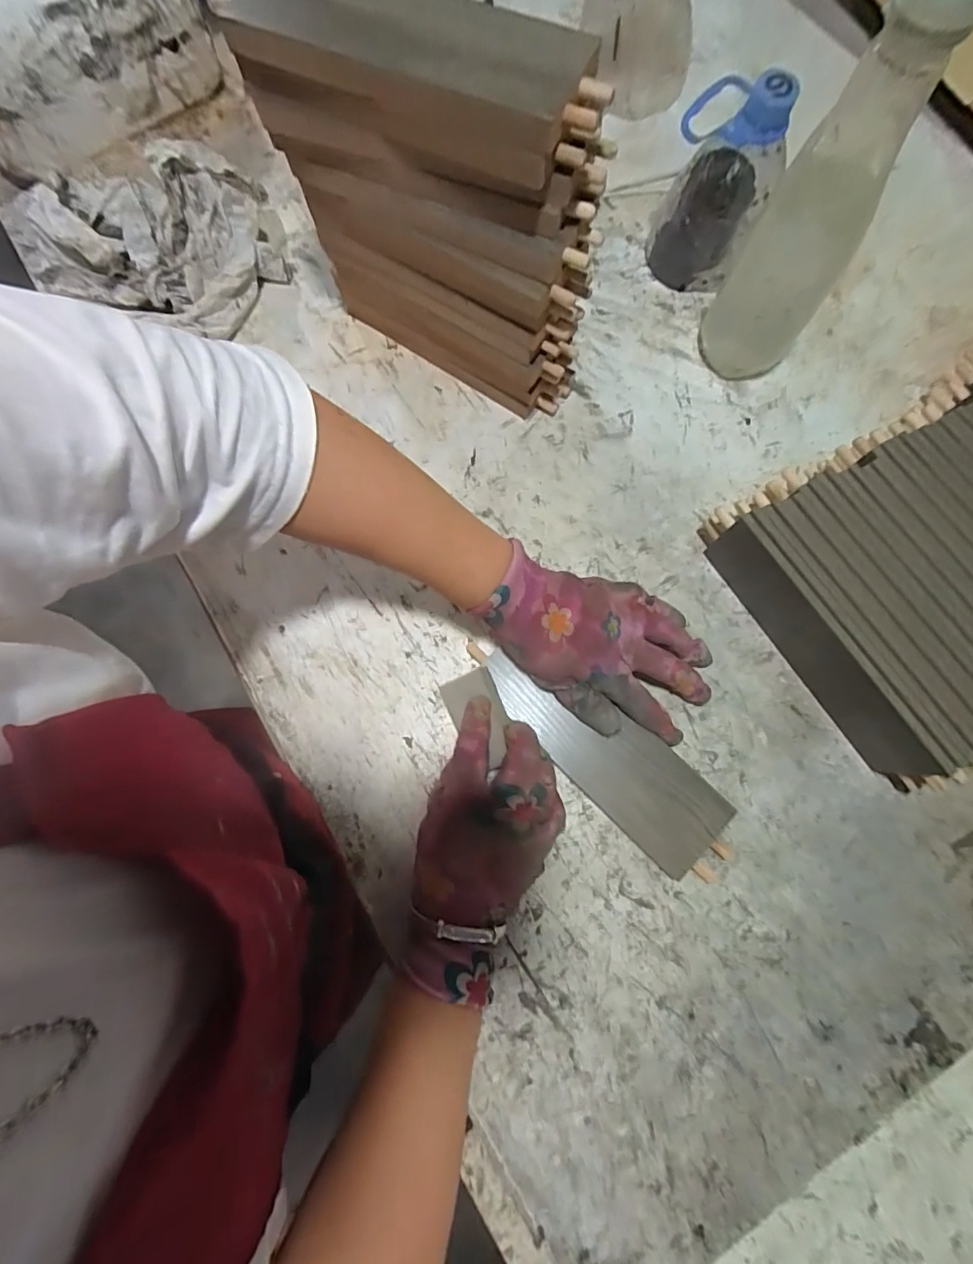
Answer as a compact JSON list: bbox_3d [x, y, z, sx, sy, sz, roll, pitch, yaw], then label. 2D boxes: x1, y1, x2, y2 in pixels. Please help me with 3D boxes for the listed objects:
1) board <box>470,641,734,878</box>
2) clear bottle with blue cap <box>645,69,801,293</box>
[{"bbox_3d":[0.078,0.087,0.365,0.218,0.015,0.065,37,82,10],"label":"board"},{"bbox_3d":[0.187,-0.363,0.395,0.079,0.131,0.082,-1,78,3],"label":"clear bottle with blue cap"}]

